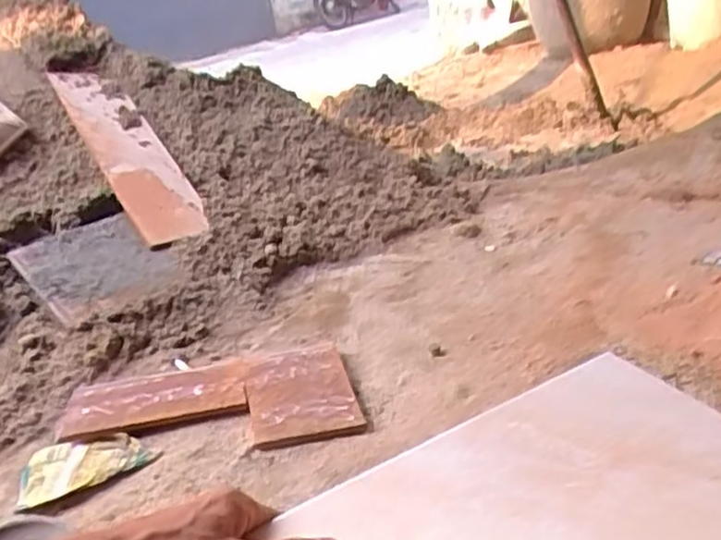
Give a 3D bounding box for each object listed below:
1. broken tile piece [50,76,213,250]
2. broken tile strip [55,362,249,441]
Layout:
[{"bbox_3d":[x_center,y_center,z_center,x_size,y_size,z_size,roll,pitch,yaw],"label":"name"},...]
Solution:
[{"bbox_3d":[-0.363,-0.185,1.121,0.107,0.028,0.420,-23,56,-27],"label":"broken tile piece"},{"bbox_3d":[-0.225,0.137,0.778,0.197,0.013,0.091,-14,23,-7],"label":"broken tile strip"}]

